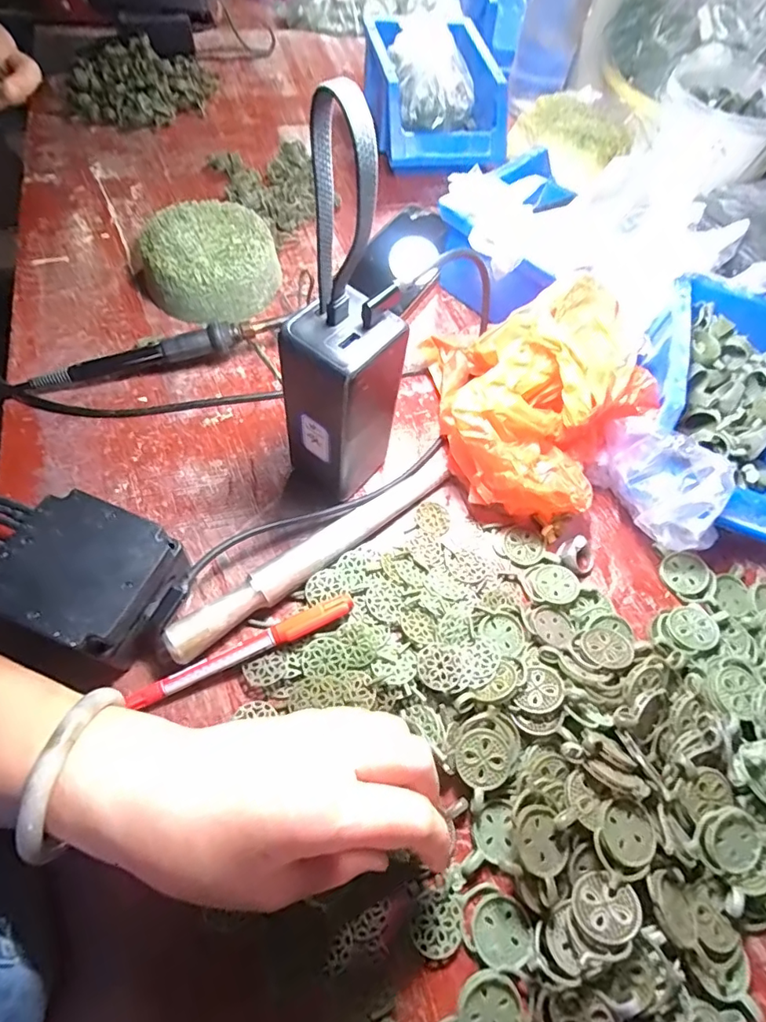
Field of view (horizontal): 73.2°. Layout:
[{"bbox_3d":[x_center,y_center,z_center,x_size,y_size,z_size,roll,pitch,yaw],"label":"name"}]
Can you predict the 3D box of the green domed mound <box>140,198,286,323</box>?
[{"bbox_3d":[-0.144,-0.207,0.426,0.110,0.042,0.109,-21,66,-13],"label":"green domed mound"}]

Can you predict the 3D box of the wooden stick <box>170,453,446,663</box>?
[{"bbox_3d":[-0.035,0.020,0.331,0.219,0.023,0.021,-36,70,-19],"label":"wooden stick"}]

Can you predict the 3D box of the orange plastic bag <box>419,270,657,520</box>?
[{"bbox_3d":[0.105,-0.076,0.358,0.142,0.081,0.153,5,63,-1],"label":"orange plastic bag"}]

